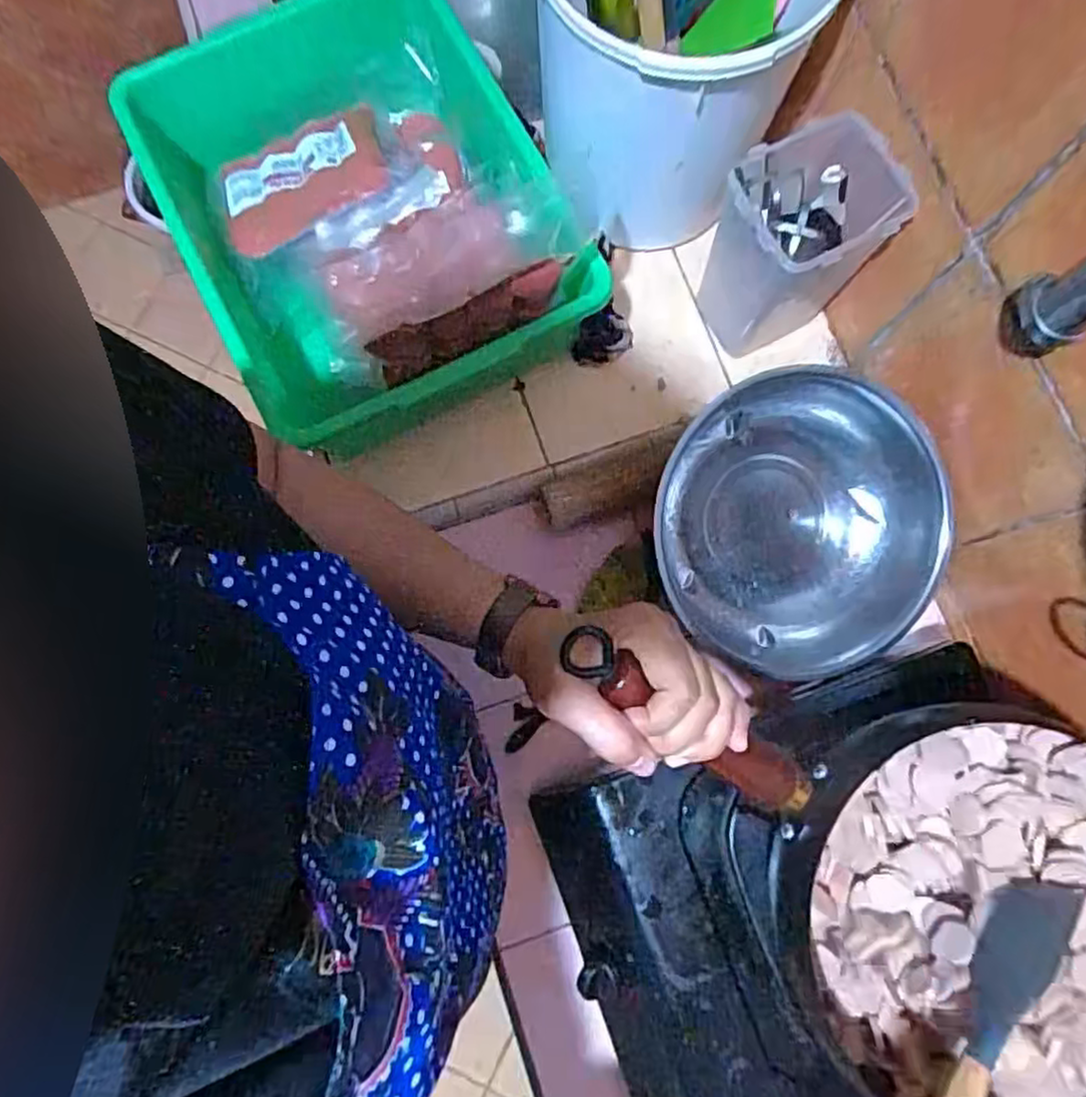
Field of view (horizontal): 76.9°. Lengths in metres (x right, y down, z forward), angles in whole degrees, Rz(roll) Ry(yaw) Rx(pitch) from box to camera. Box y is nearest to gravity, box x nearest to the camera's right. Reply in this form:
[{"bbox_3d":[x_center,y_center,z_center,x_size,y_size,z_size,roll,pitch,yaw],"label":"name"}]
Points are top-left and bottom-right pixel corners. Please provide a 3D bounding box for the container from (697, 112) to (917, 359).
[{"bbox_3d":[0.223,-0.268,0.610,0.119,0.221,0.107,-21,80,-4],"label":"container"}]

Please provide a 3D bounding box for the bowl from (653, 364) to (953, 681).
[{"bbox_3d":[0.230,-0.017,0.624,0.238,0.126,0.250,0,79,0],"label":"bowl"}]

